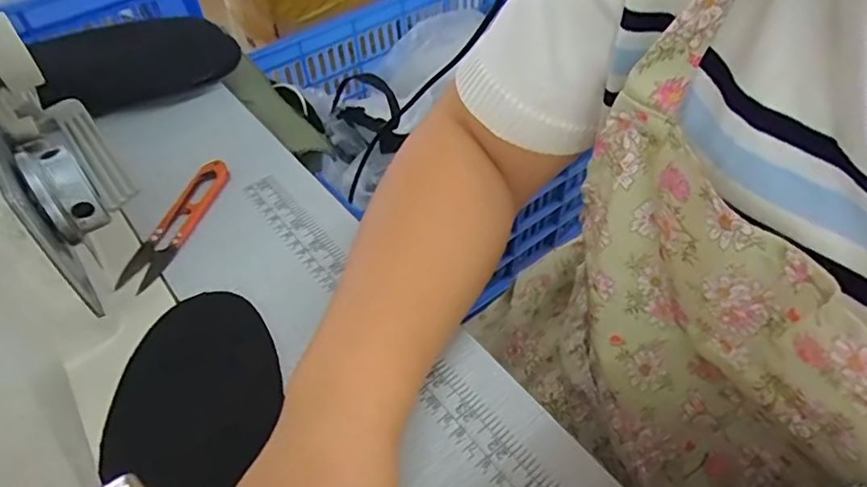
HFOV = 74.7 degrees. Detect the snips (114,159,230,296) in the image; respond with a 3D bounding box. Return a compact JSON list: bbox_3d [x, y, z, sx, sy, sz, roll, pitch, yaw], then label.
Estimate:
[{"bbox_3d":[-0.182,-0.016,0.402,0.030,0.012,0.112,15,52,15],"label":"snips"}]

